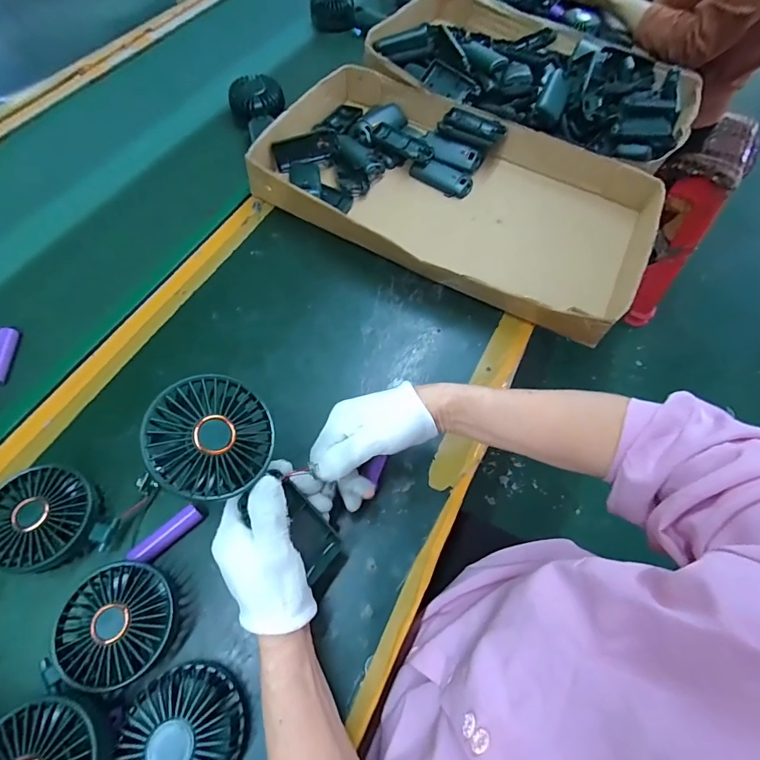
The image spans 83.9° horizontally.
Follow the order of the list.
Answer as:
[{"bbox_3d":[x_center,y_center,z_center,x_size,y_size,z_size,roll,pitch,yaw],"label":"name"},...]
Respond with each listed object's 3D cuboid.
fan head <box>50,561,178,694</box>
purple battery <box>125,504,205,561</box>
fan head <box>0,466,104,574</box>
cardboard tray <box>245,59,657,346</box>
[{"bbox_3d":[-0.208,0.195,0.341,0.087,0.044,0.083,1,62,-2],"label":"fan head"},{"bbox_3d":[-0.196,0.142,0.385,0.018,0.018,0.065,42,68,16],"label":"purple battery"},{"bbox_3d":[-0.293,0.121,0.372,0.087,0.041,0.080,2,63,-3],"label":"fan head"},{"bbox_3d":[0.106,-0.269,0.601,0.529,0.058,0.319,28,64,10],"label":"cardboard tray"}]

